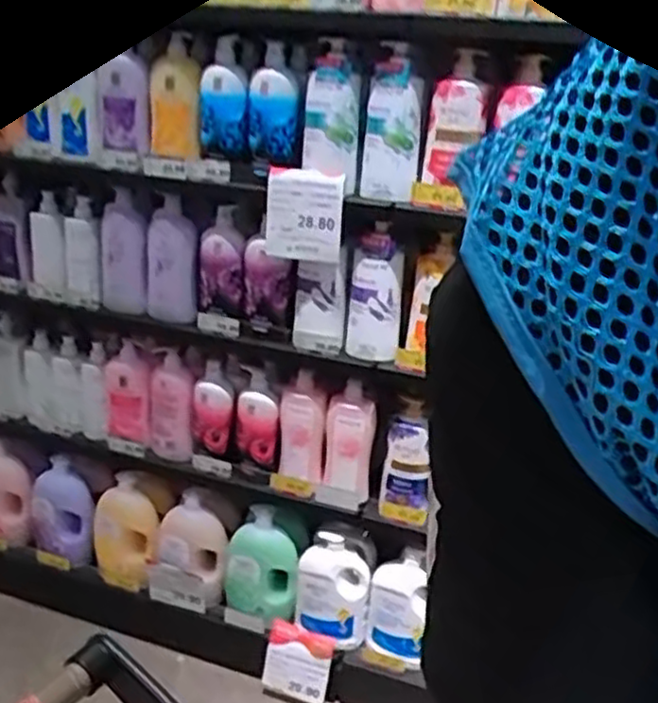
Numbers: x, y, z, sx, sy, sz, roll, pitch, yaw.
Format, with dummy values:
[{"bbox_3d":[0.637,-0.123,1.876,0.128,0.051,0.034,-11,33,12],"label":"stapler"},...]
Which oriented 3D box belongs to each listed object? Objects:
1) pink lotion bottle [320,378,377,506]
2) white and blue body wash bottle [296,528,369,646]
[{"bbox_3d":[0.040,0.176,1.496,0.090,0.234,0.057,8,21,9],"label":"pink lotion bottle"},{"bbox_3d":[0.005,0.510,1.602,0.149,0.221,0.089,10,21,15],"label":"white and blue body wash bottle"}]

